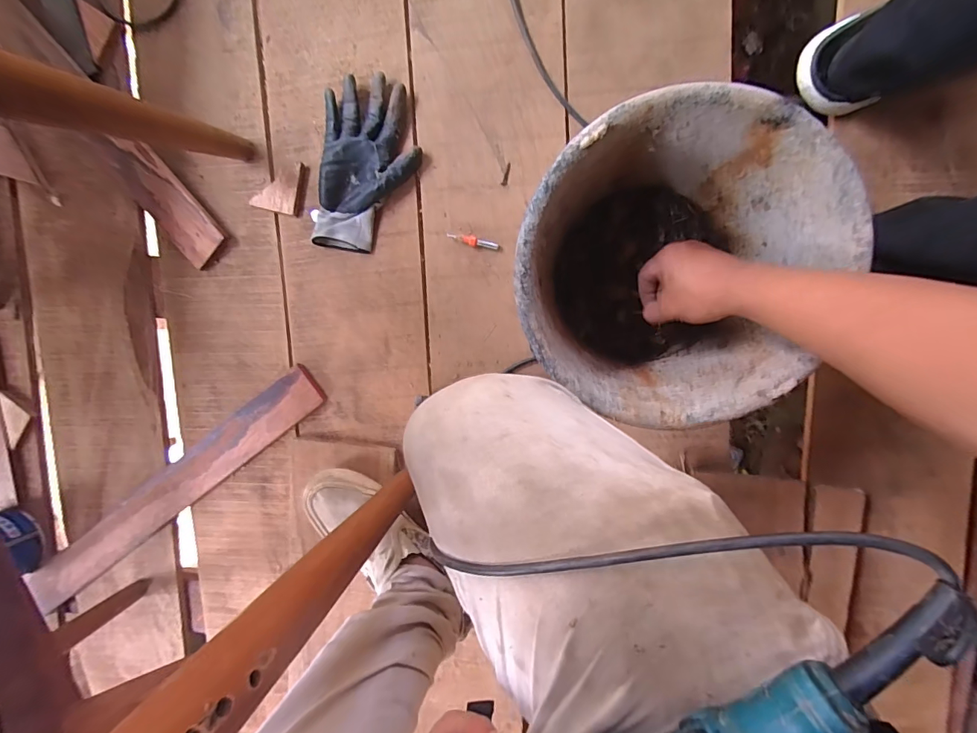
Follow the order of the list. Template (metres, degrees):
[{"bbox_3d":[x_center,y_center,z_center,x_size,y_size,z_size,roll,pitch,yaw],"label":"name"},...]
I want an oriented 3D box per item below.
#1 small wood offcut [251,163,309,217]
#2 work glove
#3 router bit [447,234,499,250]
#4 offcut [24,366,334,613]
[{"bbox_3d":[-0.278,-0.240,0.593,0.067,0.011,0.067,15,99,2],"label":"small wood offcut"},{"bbox_3d":[-0.156,-0.252,0.568,0.123,0.022,0.204,11,99,3],"label":"work glove"},{"bbox_3d":[-0.020,-0.161,0.569,0.066,0.009,0.013,20,99,2],"label":"router bit"},{"bbox_3d":[-0.470,0.186,0.661,0.564,0.024,0.066,-36,94,8],"label":"offcut"}]

